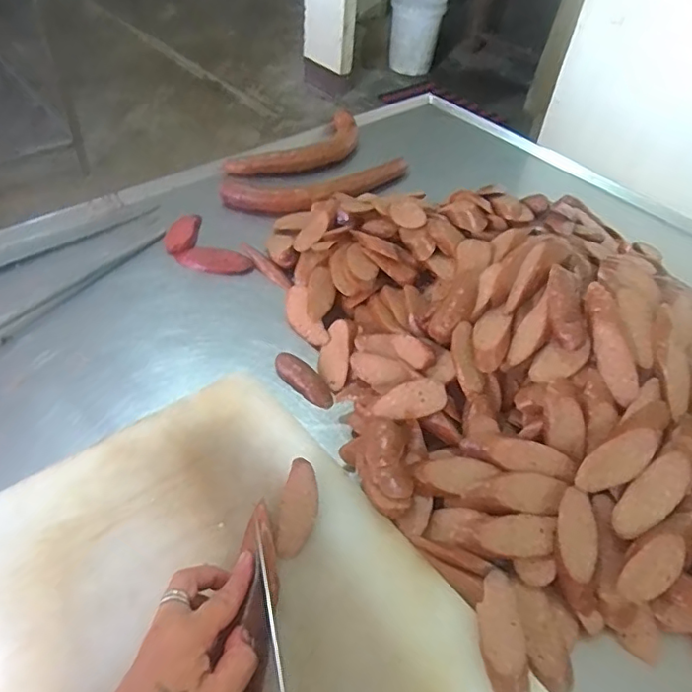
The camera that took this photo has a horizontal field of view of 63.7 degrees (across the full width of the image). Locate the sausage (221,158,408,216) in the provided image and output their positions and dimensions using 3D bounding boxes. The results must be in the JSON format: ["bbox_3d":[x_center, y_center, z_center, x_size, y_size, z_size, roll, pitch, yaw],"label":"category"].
[{"bbox_3d":[-0.033,-0.237,0.848,0.295,0.035,0.069,-15,50,-19],"label":"sausage"}]

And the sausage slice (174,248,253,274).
[{"bbox_3d":[-0.170,-0.111,0.727,0.098,0.014,0.035,8,46,3],"label":"sausage slice"}]

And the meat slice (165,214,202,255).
[{"bbox_3d":[-0.222,-0.151,0.758,0.040,0.016,0.082,0,47,-5],"label":"meat slice"}]

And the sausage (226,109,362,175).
[{"bbox_3d":[-0.072,-0.332,0.931,0.254,0.035,0.084,-31,56,-29],"label":"sausage"}]

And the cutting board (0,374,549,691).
[{"bbox_3d":[-0.075,0.211,0.398,0.289,0.021,0.431,-29,53,-30],"label":"cutting board"}]

